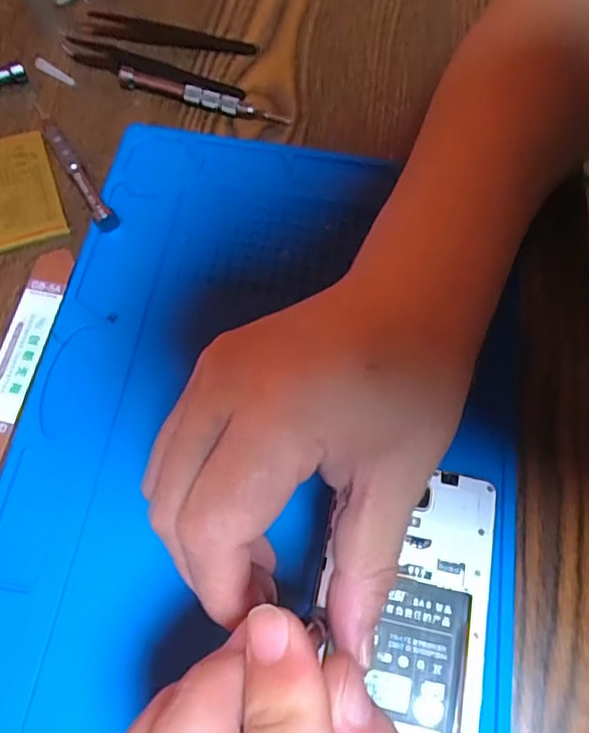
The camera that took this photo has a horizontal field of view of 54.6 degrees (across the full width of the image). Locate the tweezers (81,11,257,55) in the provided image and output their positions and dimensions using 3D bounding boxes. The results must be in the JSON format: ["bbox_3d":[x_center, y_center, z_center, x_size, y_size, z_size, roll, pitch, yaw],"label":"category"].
[{"bbox_3d":[-0.079,-0.210,0.358,0.108,0.008,0.012,10,68,3],"label":"tweezers"}]

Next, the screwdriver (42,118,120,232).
[{"bbox_3d":[-0.123,-0.111,0.317,0.011,0.011,0.091,-30,72,-13],"label":"screwdriver"}]

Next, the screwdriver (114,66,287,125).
[{"bbox_3d":[-0.055,-0.159,0.341,0.108,0.012,0.010,20,69,6],"label":"screwdriver"}]

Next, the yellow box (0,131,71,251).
[{"bbox_3d":[-0.161,-0.097,0.314,0.056,0.004,0.076,-19,70,-9],"label":"yellow box"}]

